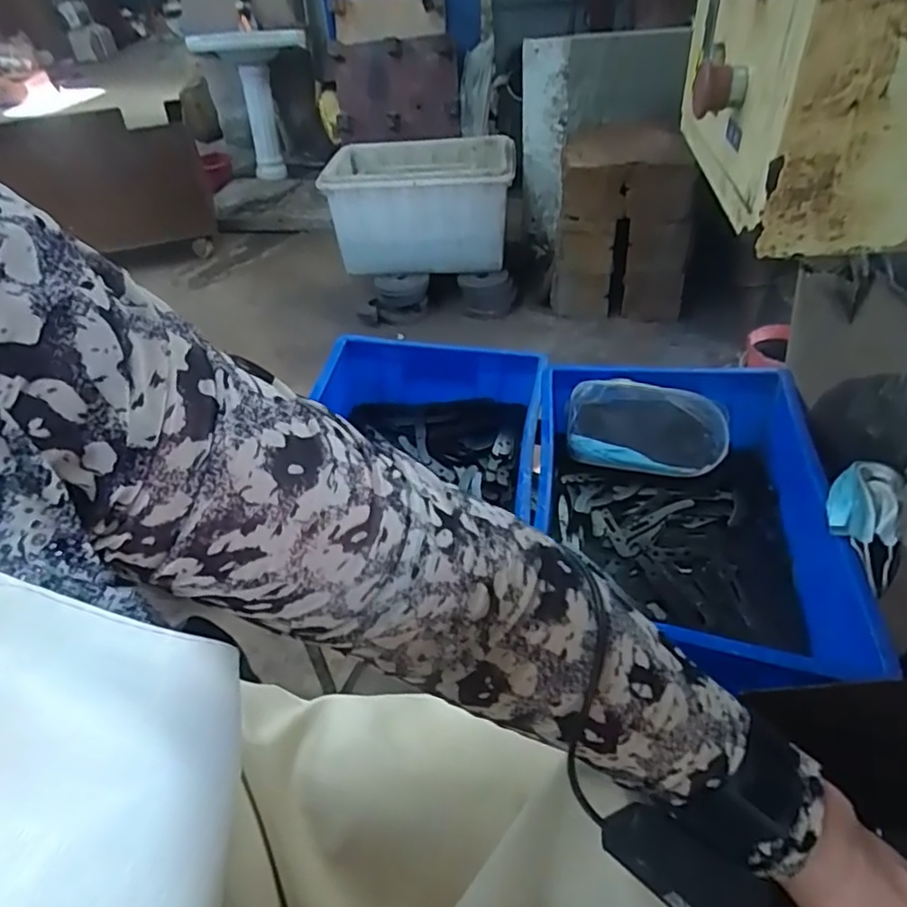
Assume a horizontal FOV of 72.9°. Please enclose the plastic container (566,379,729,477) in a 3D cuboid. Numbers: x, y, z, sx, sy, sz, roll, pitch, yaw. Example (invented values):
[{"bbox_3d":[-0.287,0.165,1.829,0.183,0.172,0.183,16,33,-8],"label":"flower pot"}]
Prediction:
[{"bbox_3d":[0.249,-0.031,0.804,0.195,0.036,0.112,11,85,17],"label":"plastic container"}]

